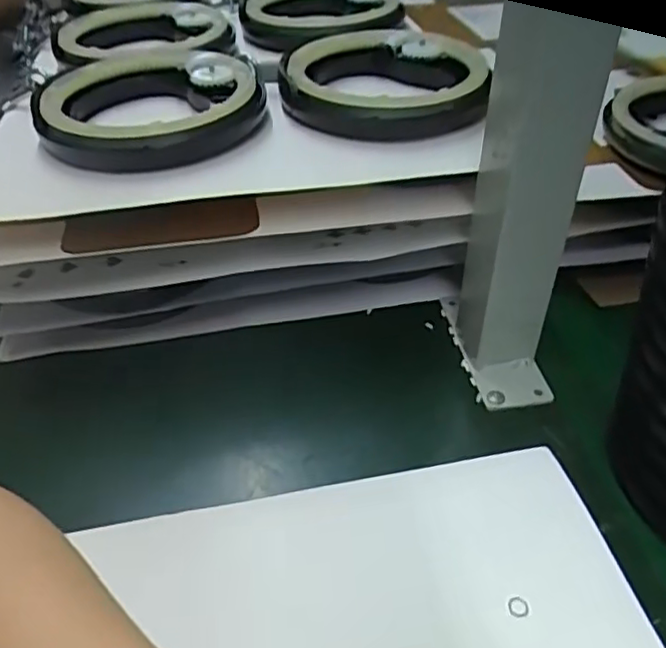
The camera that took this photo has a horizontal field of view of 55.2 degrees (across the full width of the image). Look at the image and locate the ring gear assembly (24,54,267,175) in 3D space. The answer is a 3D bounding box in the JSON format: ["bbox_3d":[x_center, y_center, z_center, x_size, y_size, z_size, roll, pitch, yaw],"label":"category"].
[{"bbox_3d":[-0.106,-0.134,0.377,0.127,0.030,0.137,-5,39,-7],"label":"ring gear assembly"}]

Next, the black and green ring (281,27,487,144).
[{"bbox_3d":[0.031,-0.148,0.390,0.121,0.031,0.118,0,40,0],"label":"black and green ring"}]

